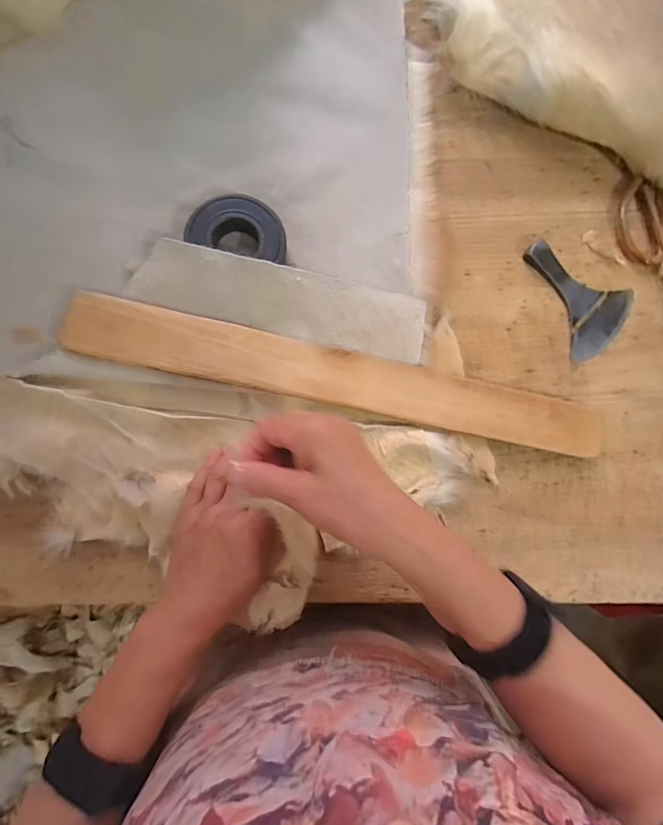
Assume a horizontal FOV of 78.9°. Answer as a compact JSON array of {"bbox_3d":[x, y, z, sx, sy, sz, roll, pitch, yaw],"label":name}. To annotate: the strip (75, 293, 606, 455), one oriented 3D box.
[{"bbox_3d":[0.023,-0.028,0.365,0.486,0.009,0.056,11,81,-7],"label":"strip"}]

